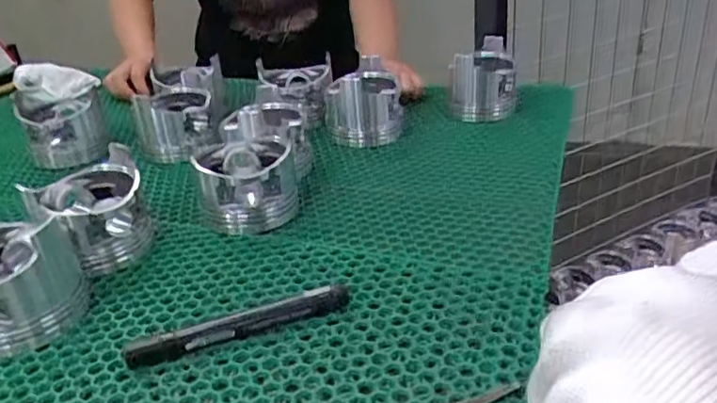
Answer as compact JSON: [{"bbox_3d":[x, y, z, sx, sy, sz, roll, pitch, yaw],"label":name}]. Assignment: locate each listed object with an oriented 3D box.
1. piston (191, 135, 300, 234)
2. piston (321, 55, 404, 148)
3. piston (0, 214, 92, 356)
[{"bbox_3d":[-0.096,-0.018,0.524,0.082,0.056,0.083,-10,30,-11],"label":"piston"},{"bbox_3d":[0.003,-0.115,0.683,0.083,0.067,0.092,-5,29,-2],"label":"piston"},{"bbox_3d":[-0.239,0.049,0.415,0.087,0.071,0.084,-21,33,-28],"label":"piston"}]

